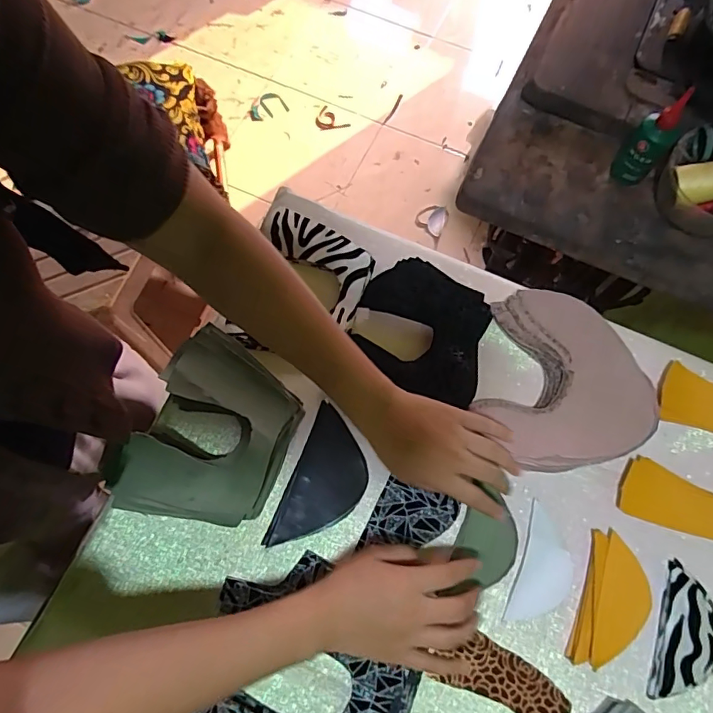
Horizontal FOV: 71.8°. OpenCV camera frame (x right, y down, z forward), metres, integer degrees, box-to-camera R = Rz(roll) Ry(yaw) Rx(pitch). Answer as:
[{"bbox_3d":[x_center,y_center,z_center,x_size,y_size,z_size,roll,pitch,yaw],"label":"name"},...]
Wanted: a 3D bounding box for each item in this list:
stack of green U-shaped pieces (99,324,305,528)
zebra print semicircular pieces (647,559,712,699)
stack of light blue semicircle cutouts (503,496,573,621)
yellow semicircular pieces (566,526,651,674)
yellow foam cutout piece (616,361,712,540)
[{"bbox_3d":[-0.141,0.075,0.477,0.144,0.039,0.184,25,75,8],"label":"stack of green U-shaped pieces"},{"bbox_3d":[0.297,0.250,0.437,0.051,0.004,0.111,21,74,7],"label":"zebra print semicircular pieces"},{"bbox_3d":[0.174,0.196,0.456,0.048,0.004,0.103,20,74,7],"label":"stack of light blue semicircle cutouts"},{"bbox_3d":[0.232,0.223,0.443,0.058,0.009,0.113,21,74,7],"label":"yellow semicircular pieces"},{"bbox_3d":[0.341,0.101,0.473,0.131,0.018,0.150,26,75,9],"label":"yellow foam cutout piece"}]

